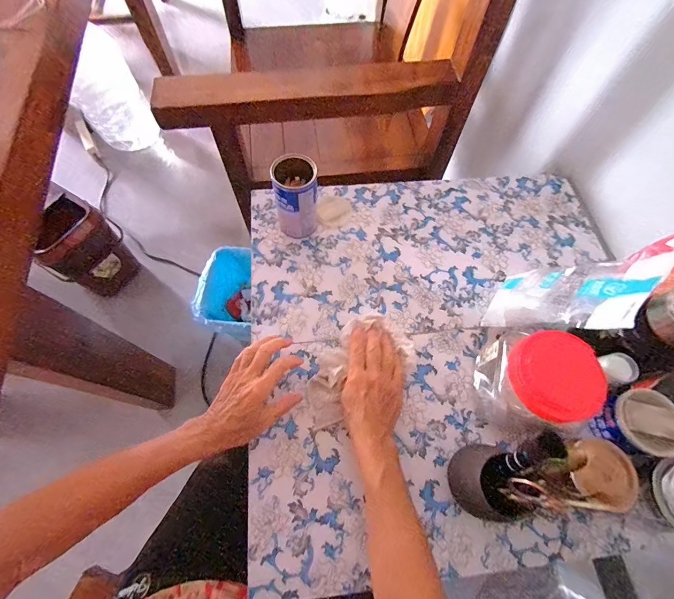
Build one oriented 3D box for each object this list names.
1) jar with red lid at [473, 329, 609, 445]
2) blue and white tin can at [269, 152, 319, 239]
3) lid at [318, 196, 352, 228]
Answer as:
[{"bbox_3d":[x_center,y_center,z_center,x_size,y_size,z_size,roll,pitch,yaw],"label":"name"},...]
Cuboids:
[{"bbox_3d":[0.232,0.106,0.410,0.087,0.139,0.117,0,66,-1],"label":"jar with red lid"},{"bbox_3d":[-0.061,-0.150,0.518,0.066,0.125,0.068,-9,67,-5],"label":"blue and white tin can"},{"bbox_3d":[-0.005,-0.154,0.591,0.061,0.006,0.067,5,66,1],"label":"lid"}]

